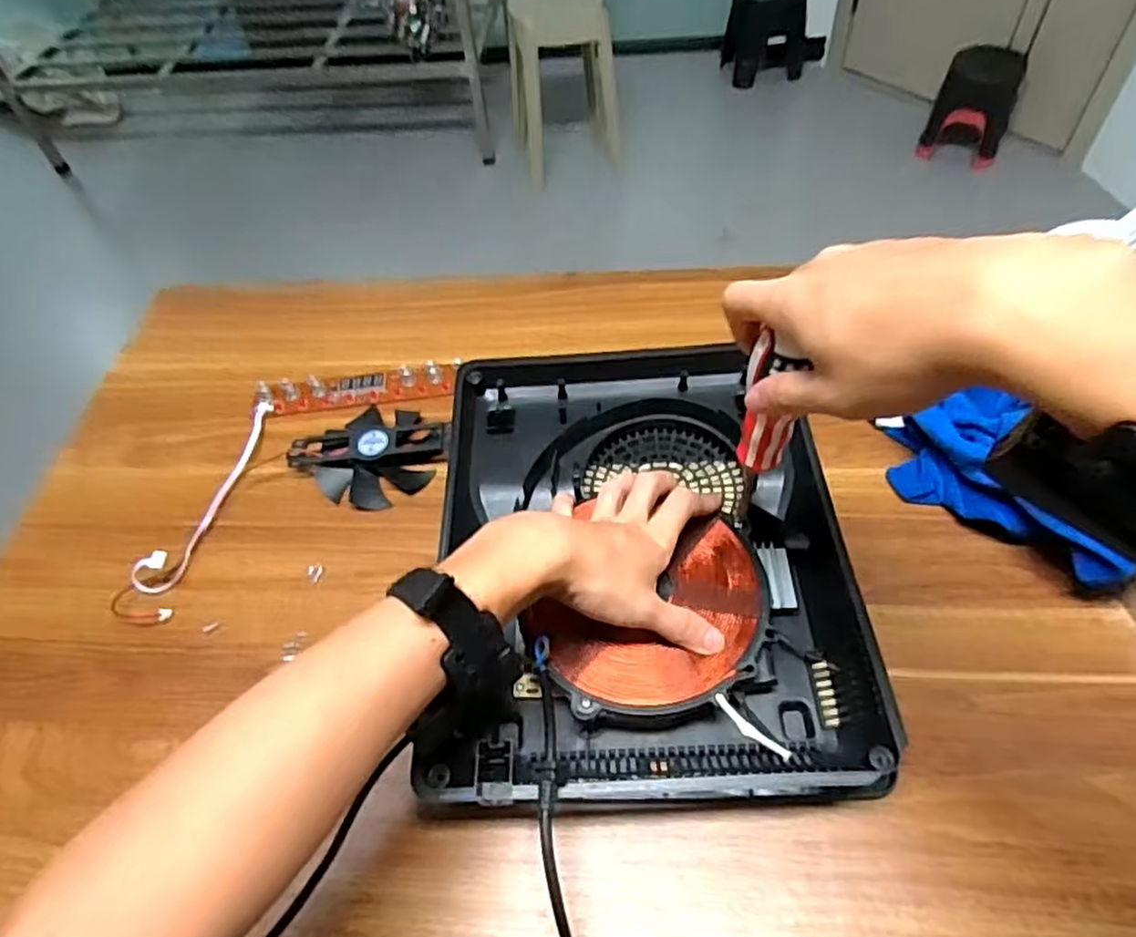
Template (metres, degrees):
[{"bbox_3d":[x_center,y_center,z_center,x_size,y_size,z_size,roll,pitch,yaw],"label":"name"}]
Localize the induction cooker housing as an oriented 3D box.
[{"bbox_3d":[0.050,0.048,0.506,0.271,0.060,0.352,-3,53,3],"label":"induction cooker housing"}]

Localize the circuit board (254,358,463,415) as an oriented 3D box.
[{"bbox_3d":[-0.194,-0.072,0.649,0.185,0.021,0.038,-7,53,1],"label":"circuit board"}]

